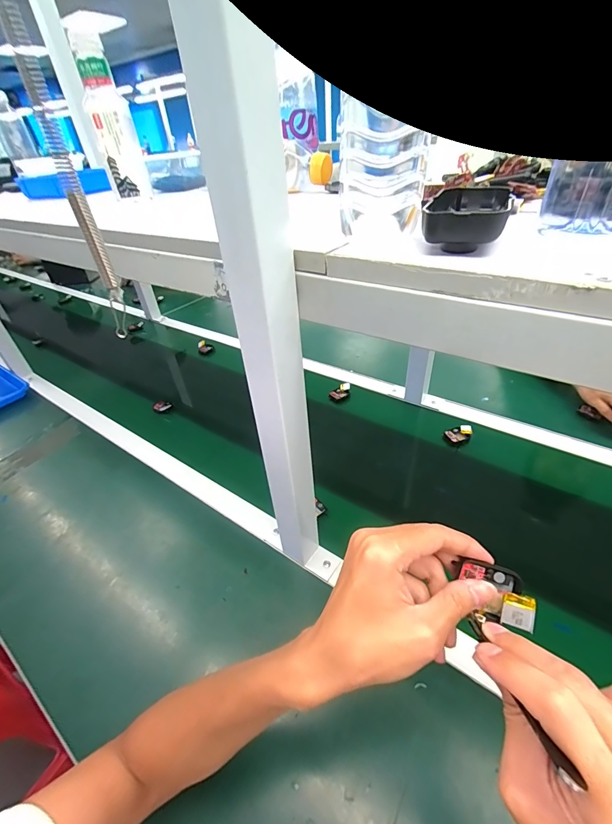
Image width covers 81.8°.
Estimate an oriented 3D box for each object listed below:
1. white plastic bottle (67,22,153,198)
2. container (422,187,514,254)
[{"bbox_3d":[-0.295,-0.443,0.542,0.052,0.190,0.072,-10,39,-7],"label":"white plastic bottle"},{"bbox_3d":[0.123,-0.148,0.267,0.058,0.026,0.129,12,41,19],"label":"container"}]

